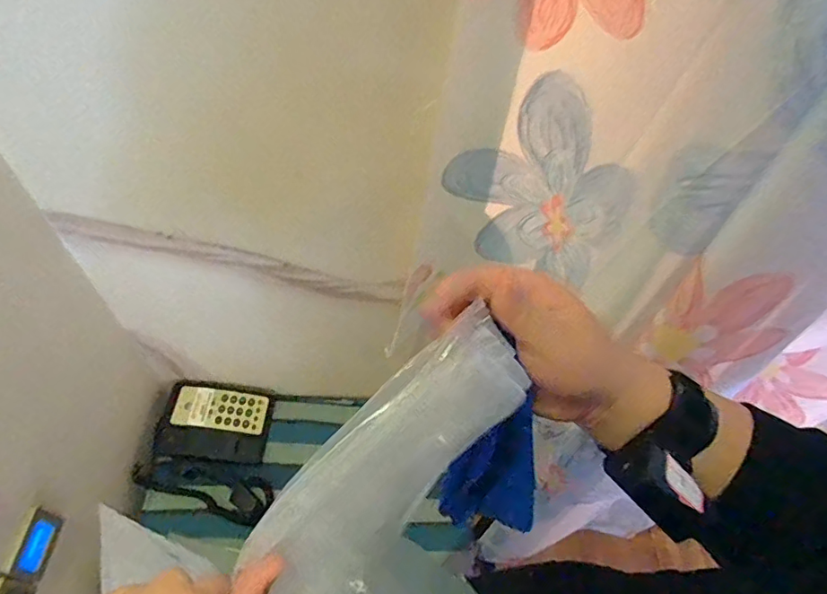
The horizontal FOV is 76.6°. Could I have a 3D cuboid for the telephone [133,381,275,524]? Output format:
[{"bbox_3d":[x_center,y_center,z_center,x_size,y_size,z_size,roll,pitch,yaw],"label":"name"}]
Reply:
[{"bbox_3d":[-0.414,0.296,1.069,0.238,0.060,0.240,3,54,-2],"label":"telephone"}]

